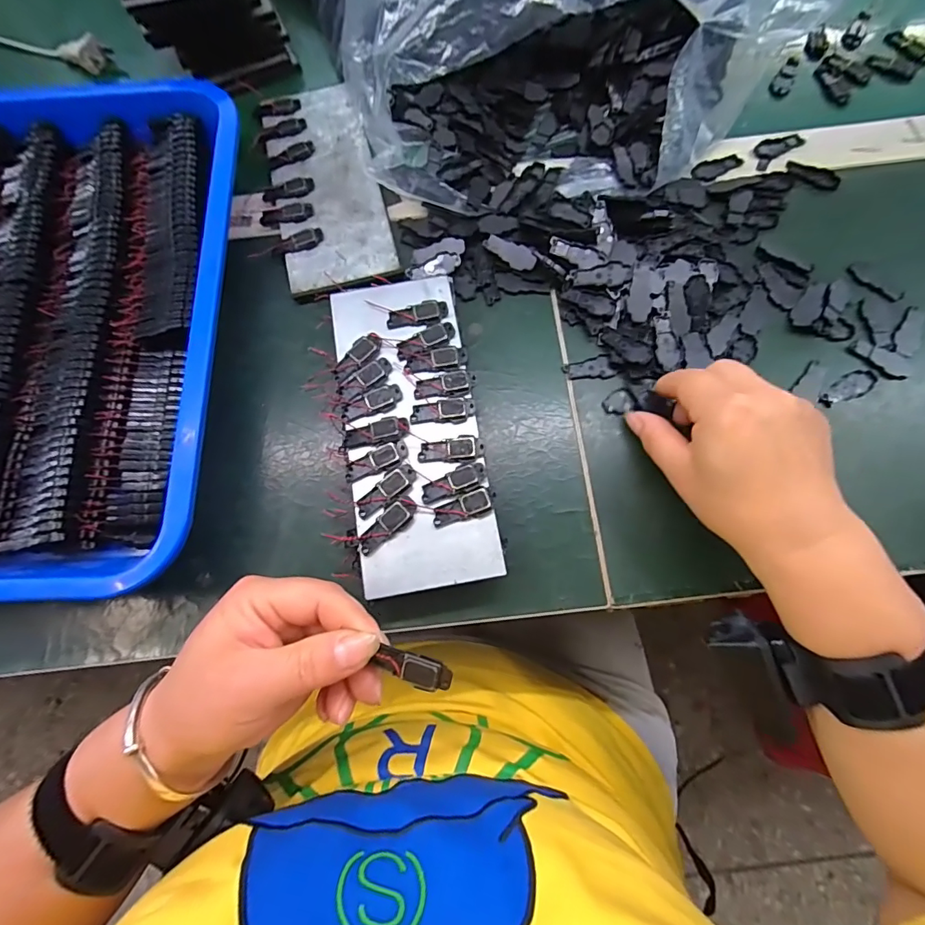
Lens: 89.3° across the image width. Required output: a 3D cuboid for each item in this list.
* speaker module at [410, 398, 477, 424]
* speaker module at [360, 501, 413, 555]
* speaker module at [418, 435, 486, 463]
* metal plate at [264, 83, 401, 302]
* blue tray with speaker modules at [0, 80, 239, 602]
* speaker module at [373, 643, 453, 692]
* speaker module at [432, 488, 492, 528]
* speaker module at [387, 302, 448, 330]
[{"bbox_3d":[-0.011,-0.031,0.285,0.038,0.004,0.015,-3,76,2],"label":"speaker module"},{"bbox_3d":[-0.044,0.039,0.266,0.014,0.005,0.034,42,80,11],"label":"speaker module"},{"bbox_3d":[-0.006,-0.008,0.276,0.039,0.004,0.015,-5,75,0],"label":"speaker module"},{"bbox_3d":[-0.106,-0.215,0.356,0.078,0.006,0.193,-16,76,-3],"label":"metal plate"},{"bbox_3d":[-0.292,-0.098,0.316,0.276,0.044,0.370,-2,75,1],"label":"blue tray with speaker modules"},{"bbox_3d":[-0.021,0.091,0.206,0.033,0.005,0.013,16,76,11],"label":"speaker module"},{"bbox_3d":[0.000,0.026,0.268,0.035,0.004,0.013,-20,76,-4],"label":"speaker module"},{"bbox_3d":[-0.029,-0.095,0.301,0.039,0.004,0.015,-13,75,-2],"label":"speaker module"}]

